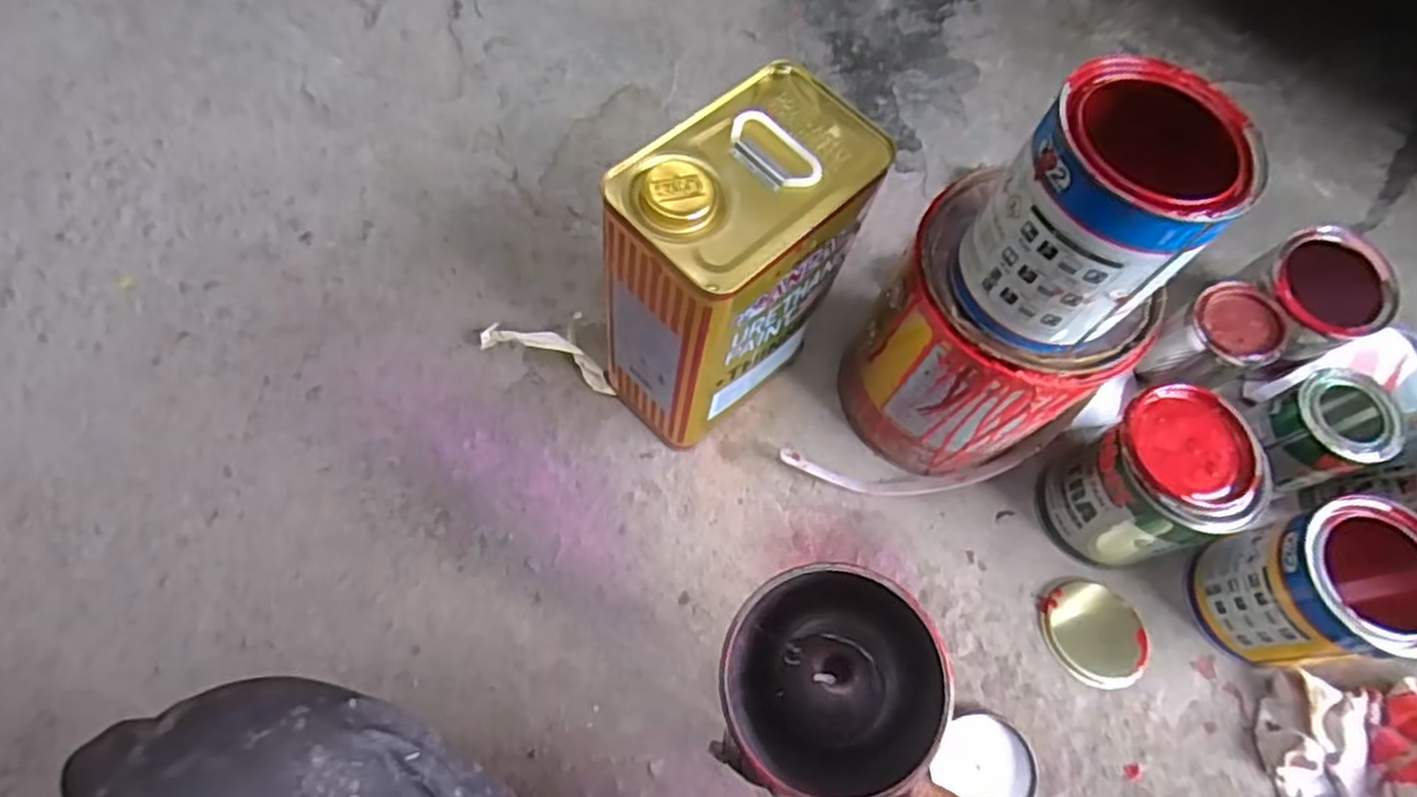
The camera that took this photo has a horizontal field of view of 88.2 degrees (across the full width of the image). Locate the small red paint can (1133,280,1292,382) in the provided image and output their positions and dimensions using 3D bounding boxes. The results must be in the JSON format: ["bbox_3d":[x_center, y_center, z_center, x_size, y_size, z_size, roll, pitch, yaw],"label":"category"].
[{"bbox_3d":[0.438,-0.049,0.637,0.070,0.090,0.070,1,67,-2],"label":"small red paint can"}]

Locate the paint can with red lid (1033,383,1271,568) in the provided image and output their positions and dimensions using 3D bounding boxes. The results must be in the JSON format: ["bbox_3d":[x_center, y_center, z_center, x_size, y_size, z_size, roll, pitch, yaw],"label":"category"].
[{"bbox_3d":[0.337,0.066,0.572,0.107,0.137,0.105,1,67,-2],"label":"paint can with red lid"}]

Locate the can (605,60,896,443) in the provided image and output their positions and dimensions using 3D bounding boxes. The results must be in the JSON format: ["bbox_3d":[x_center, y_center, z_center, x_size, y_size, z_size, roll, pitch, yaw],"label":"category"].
[{"bbox_3d":[0.015,-0.082,0.542,0.108,0.251,0.177,42,72,14],"label":"can"}]

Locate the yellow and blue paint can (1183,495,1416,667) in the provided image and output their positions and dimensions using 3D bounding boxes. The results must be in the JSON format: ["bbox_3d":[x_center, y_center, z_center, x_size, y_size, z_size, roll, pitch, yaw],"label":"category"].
[{"bbox_3d":[0.455,0.140,0.545,0.107,0.117,0.104,1,67,-2],"label":"yellow and blue paint can"}]

